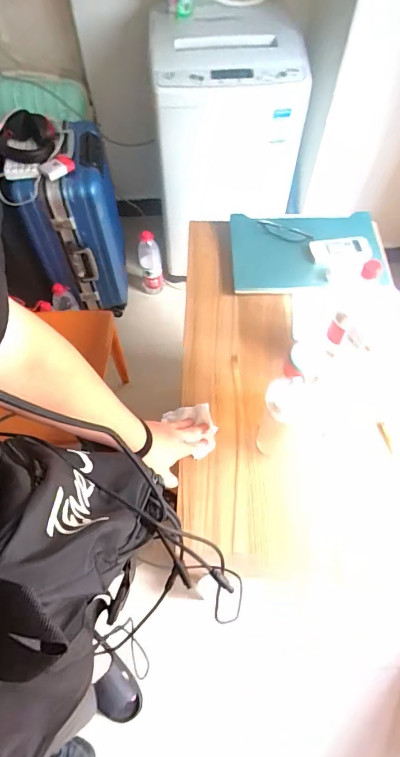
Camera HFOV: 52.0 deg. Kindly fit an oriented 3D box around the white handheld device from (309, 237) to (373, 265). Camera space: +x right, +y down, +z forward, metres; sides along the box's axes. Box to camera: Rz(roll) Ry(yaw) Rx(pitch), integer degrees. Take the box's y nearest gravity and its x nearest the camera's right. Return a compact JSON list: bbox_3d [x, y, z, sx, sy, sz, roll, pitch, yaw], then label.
[{"bbox_3d":[0.325,-0.294,0.945,0.127,0.025,0.068,-8,61,-3],"label":"white handheld device"}]

